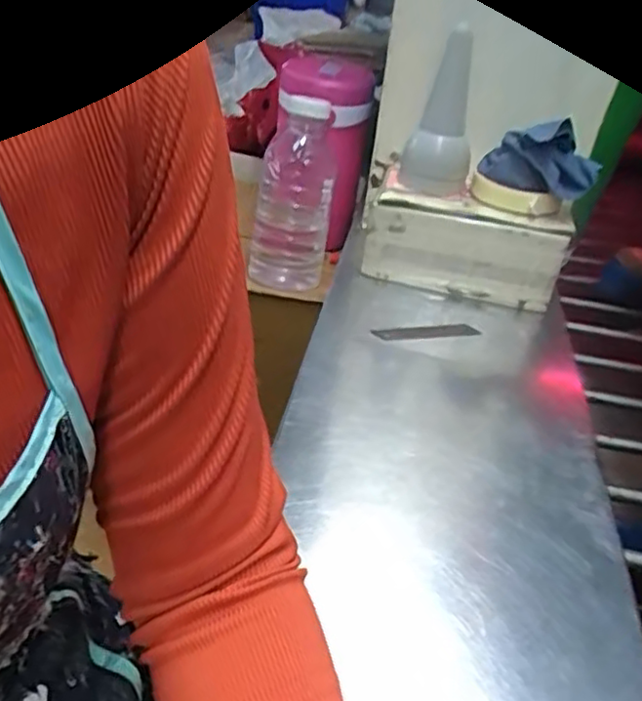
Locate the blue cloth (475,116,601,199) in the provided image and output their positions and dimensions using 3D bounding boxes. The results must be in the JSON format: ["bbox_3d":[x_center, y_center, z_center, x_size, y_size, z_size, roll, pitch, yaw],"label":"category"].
[{"bbox_3d":[0.200,-0.178,0.613,0.068,0.055,0.086,-7,36,-21],"label":"blue cloth"}]

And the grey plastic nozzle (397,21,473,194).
[{"bbox_3d":[0.114,-0.219,0.625,0.064,0.128,0.062,10,34,4],"label":"grey plastic nozzle"}]

